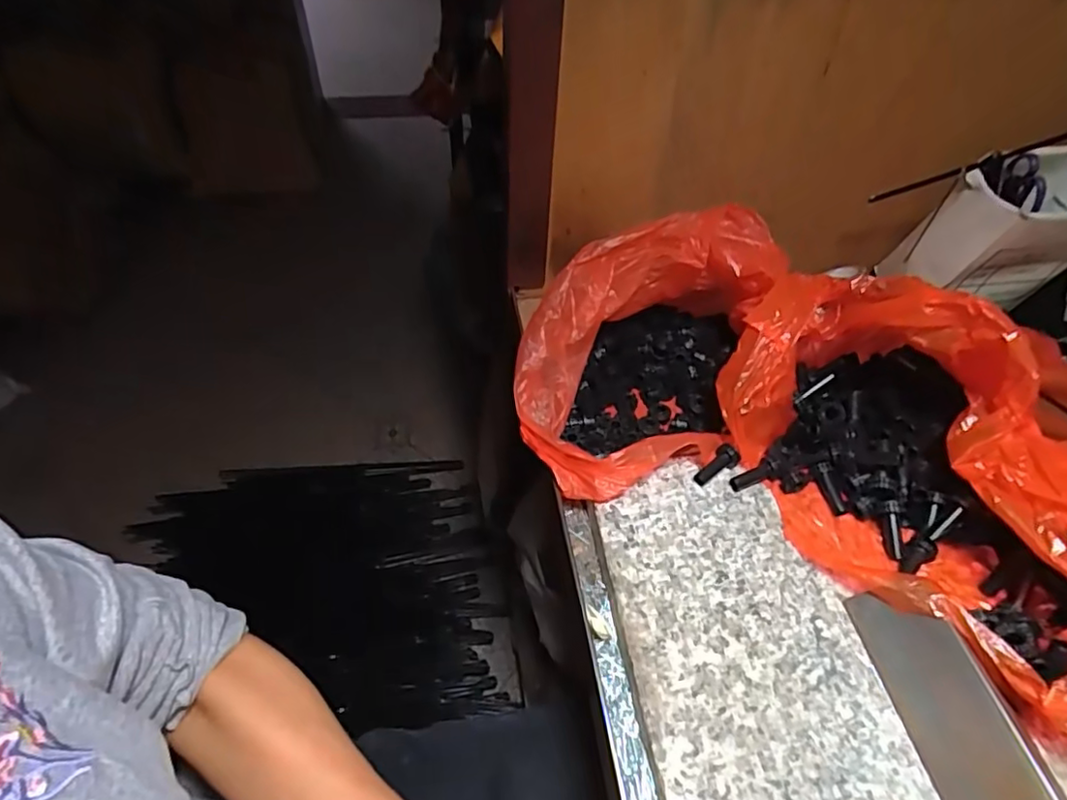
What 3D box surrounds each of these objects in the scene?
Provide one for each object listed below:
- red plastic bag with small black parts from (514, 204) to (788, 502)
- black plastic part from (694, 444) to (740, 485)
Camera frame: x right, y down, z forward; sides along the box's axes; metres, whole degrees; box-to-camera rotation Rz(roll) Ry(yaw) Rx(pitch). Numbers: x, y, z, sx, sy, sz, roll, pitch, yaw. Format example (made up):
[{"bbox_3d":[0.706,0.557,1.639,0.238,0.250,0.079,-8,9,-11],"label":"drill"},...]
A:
[{"bbox_3d":[0.100,-0.049,0.476,0.243,0.111,0.163,-22,53,-20],"label":"red plastic bag with small black parts"},{"bbox_3d":[0.138,0.049,0.452,0.040,0.011,0.017,-37,56,-9],"label":"black plastic part"}]

